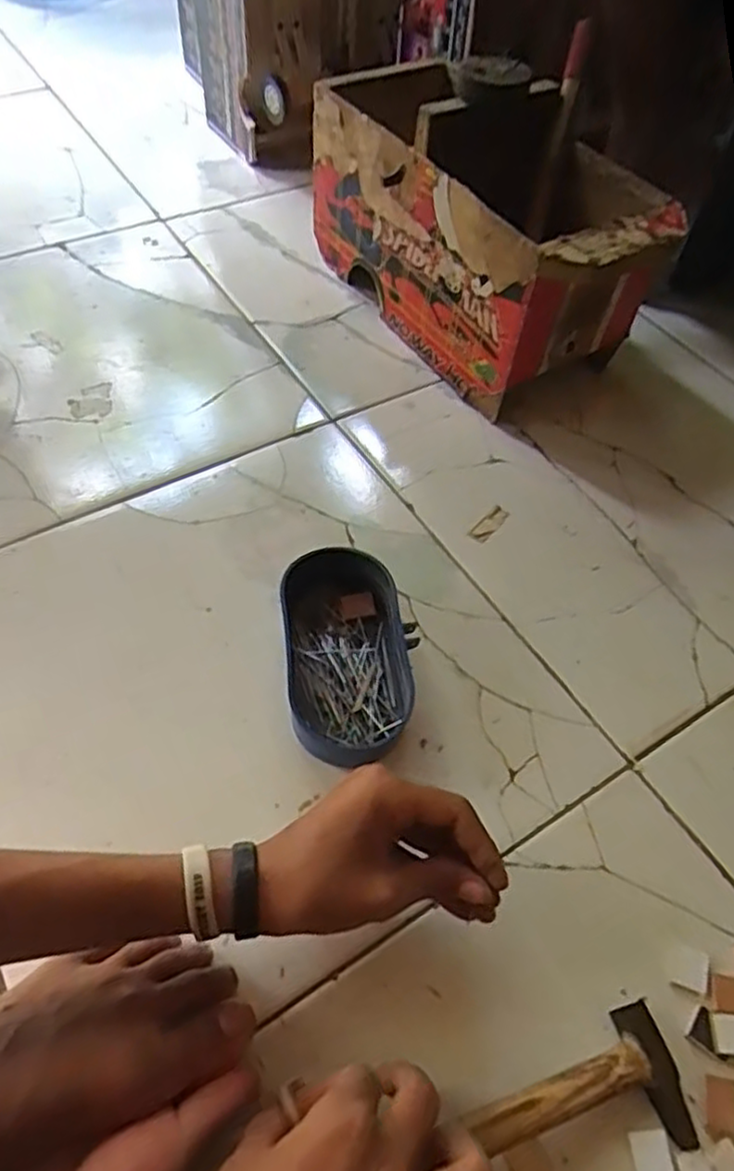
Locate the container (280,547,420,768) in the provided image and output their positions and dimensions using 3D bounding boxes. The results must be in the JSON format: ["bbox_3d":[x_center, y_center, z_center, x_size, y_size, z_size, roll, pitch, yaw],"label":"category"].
[{"bbox_3d":[-0.014,0.048,0.509,0.090,0.043,0.151,-4,56,-7],"label":"container"}]

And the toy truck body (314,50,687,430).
[{"bbox_3d":[0.109,-0.359,0.709,0.179,0.198,0.374,-28,62,-22],"label":"toy truck body"}]

